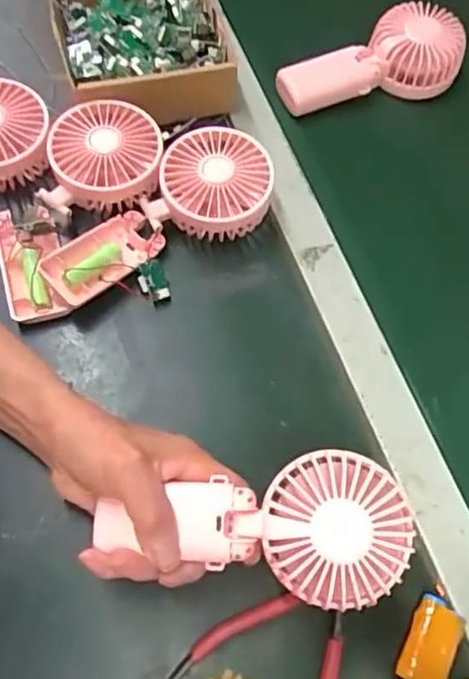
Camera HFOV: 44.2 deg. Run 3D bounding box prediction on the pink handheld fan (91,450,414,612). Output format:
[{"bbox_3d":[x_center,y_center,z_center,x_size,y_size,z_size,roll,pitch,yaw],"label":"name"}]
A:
[{"bbox_3d":[0.009,0.110,0.342,0.179,0.033,0.080,-1,65,10],"label":"pink handheld fan"}]

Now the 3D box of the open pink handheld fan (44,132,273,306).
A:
[{"bbox_3d":[-0.062,-0.099,0.459,0.191,0.049,0.090,-23,69,-13],"label":"open pink handheld fan"}]

